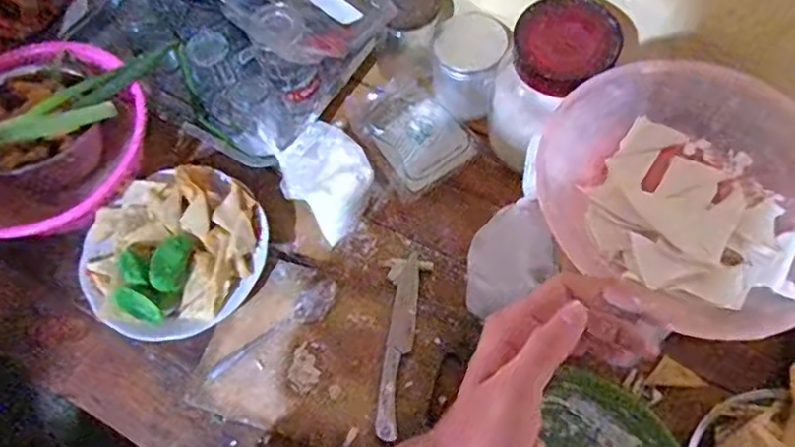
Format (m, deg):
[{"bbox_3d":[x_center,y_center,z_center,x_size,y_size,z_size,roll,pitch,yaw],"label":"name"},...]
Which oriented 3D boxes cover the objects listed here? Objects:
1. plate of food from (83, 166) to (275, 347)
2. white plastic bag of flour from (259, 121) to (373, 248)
[{"bbox_3d":[-0.247,0.028,0.666,0.187,0.072,0.195,-1,65,3],"label":"plate of food"},{"bbox_3d":[-0.087,-0.060,0.689,0.093,0.089,0.125,-34,68,-12],"label":"white plastic bag of flour"}]

